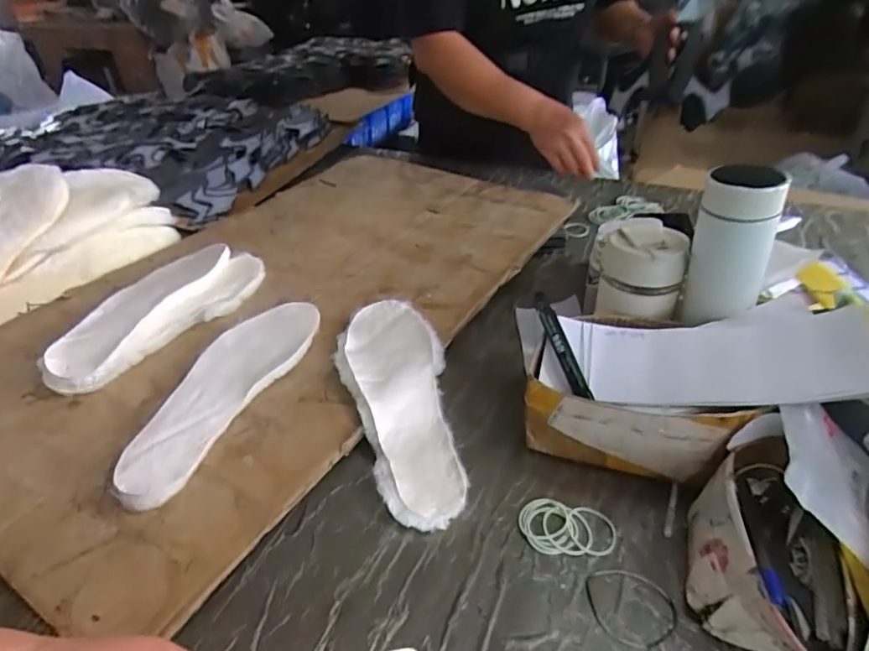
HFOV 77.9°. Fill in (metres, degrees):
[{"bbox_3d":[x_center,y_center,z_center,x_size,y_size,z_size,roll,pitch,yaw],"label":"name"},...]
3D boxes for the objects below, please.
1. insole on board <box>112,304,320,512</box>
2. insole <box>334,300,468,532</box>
[{"bbox_3d":[-0.224,0.065,0.565,0.098,0.026,0.277,13,41,20],"label":"insole on board"},{"bbox_3d":[-0.040,0.073,0.552,0.105,0.042,0.279,-7,38,-5],"label":"insole"}]

